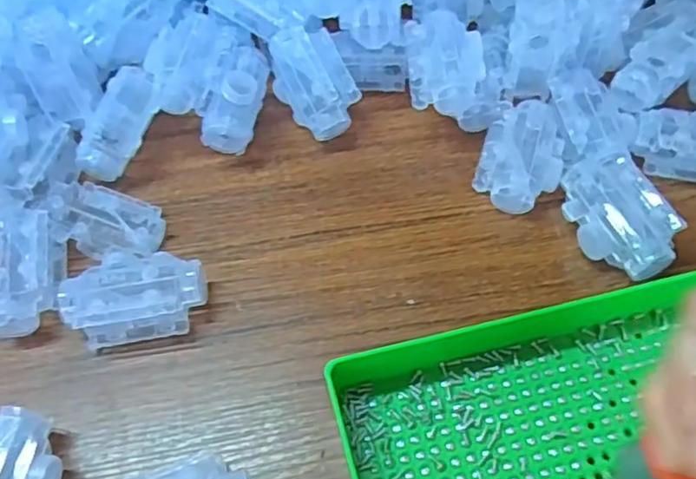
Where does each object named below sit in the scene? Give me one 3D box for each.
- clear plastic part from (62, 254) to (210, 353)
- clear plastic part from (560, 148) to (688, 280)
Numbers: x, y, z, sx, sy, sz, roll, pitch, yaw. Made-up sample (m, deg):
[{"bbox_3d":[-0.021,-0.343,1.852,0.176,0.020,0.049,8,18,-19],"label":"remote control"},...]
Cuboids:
[{"bbox_3d":[-0.109,0.026,0.323,0.068,0.029,0.045,-8,57,-3],"label":"clear plastic part"},{"bbox_3d":[0.146,-0.014,0.343,0.045,0.030,0.075,-14,57,-7],"label":"clear plastic part"}]

